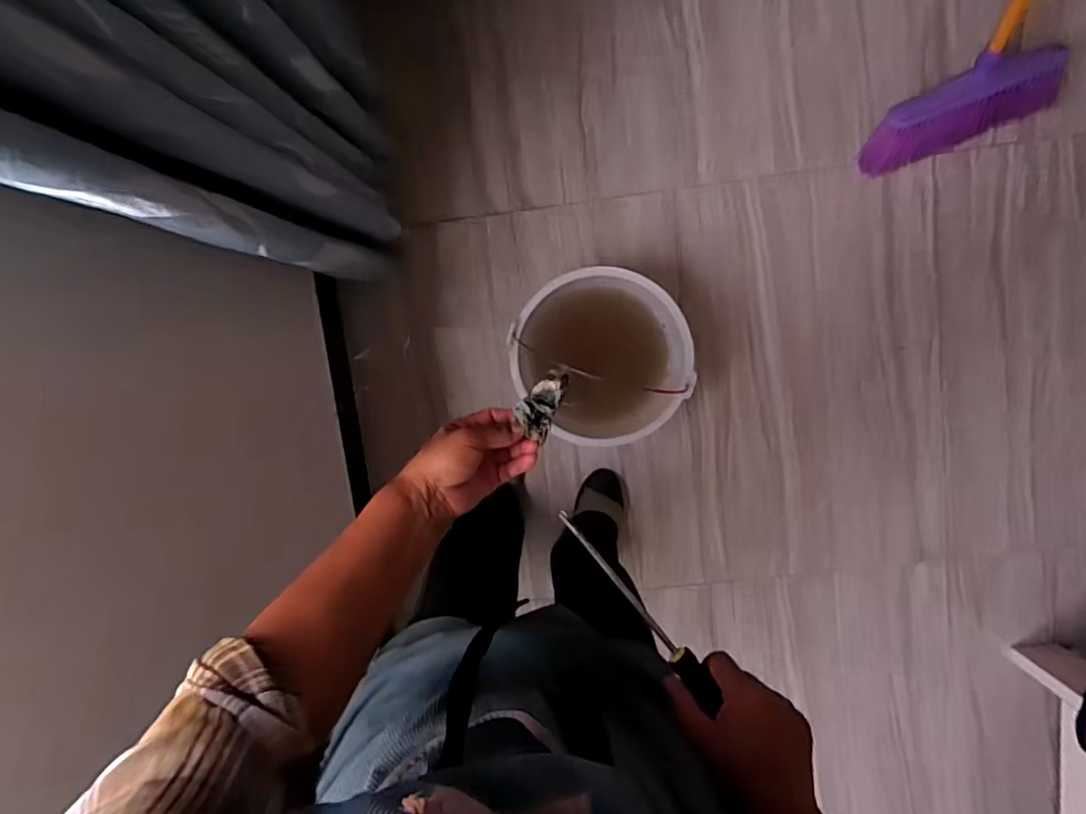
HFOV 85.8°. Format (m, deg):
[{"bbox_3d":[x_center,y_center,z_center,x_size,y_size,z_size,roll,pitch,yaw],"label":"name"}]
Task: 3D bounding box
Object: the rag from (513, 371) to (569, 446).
[{"bbox_3d":[0.000,-0.004,0.547,0.036,0.021,0.068,29,69,1],"label":"rag"}]

